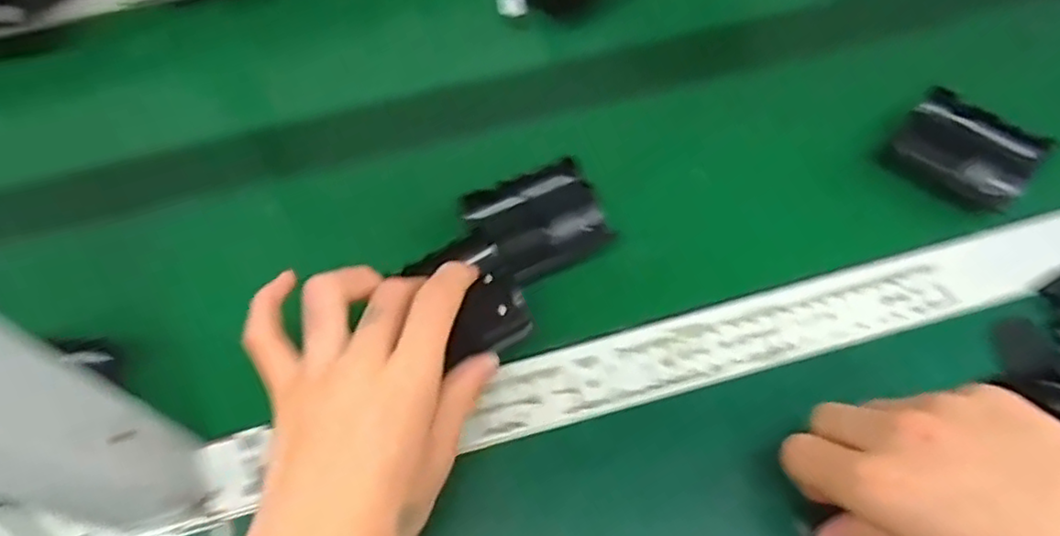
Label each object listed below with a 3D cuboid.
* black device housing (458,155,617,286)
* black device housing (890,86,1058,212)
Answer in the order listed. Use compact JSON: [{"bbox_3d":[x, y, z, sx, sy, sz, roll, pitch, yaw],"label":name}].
[{"bbox_3d":[0.006,-0.029,0.395,0.078,0.012,0.064,-24,61,-11],"label":"black device housing"},{"bbox_3d":[0.281,-0.077,0.415,0.077,0.029,0.059,39,69,22],"label":"black device housing"}]

